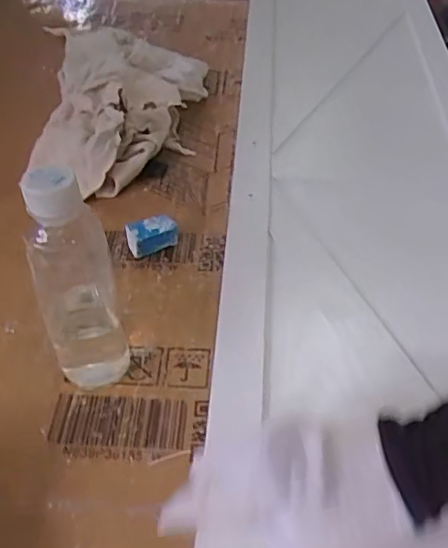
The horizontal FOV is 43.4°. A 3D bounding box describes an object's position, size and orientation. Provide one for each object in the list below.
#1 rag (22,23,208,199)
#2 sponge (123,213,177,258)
[{"bbox_3d":[-0.114,-0.207,0.680,0.187,0.080,0.272,0,45,-7],"label":"rag"},{"bbox_3d":[-0.072,-0.037,0.554,0.047,0.029,0.025,-19,51,-24],"label":"sponge"}]

